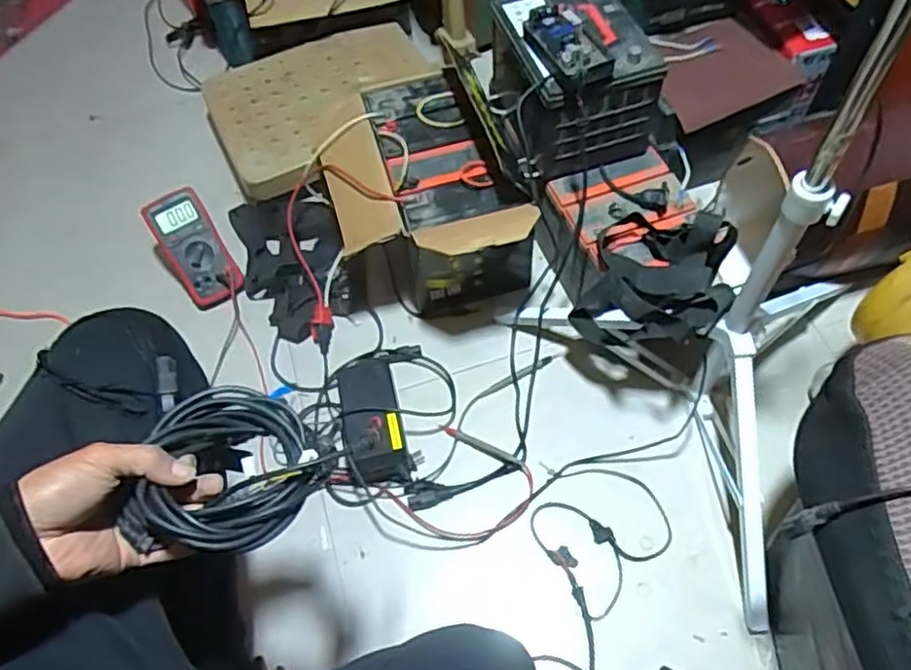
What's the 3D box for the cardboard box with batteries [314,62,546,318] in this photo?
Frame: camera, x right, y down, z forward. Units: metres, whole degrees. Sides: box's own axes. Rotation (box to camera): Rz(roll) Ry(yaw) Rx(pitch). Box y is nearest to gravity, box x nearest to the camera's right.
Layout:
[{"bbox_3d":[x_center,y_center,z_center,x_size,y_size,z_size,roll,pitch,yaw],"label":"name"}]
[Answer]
[{"bbox_3d":[-0.042,-0.207,1.086,0.287,0.236,0.385,-15,60,-5],"label":"cardboard box with batteries"}]

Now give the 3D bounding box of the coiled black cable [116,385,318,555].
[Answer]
[{"bbox_3d":[-0.171,0.101,0.507,0.134,0.048,0.134,3,45,-3],"label":"coiled black cable"}]

